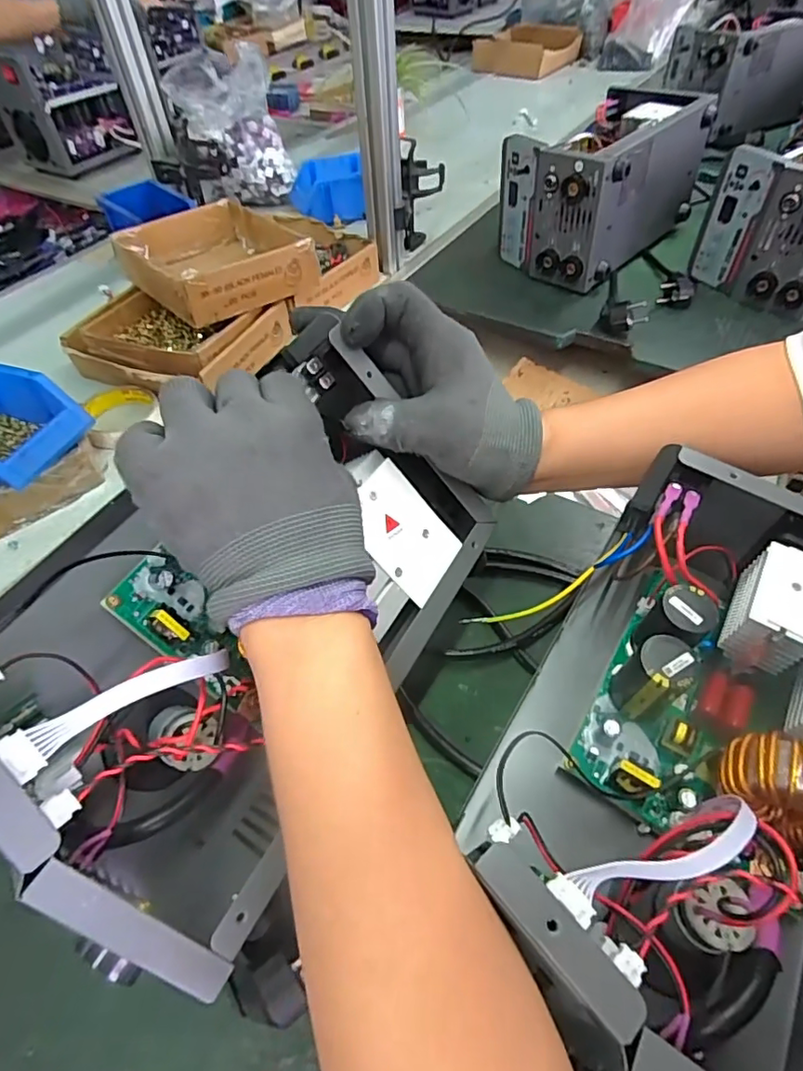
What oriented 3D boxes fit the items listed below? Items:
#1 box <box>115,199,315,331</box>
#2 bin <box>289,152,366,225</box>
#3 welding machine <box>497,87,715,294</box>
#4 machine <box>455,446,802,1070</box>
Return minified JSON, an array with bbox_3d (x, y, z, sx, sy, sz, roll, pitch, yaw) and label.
[{"bbox_3d":[-0.233,-0.346,0.701,0.180,0.063,0.208,-34,57,-23],"label":"box"},{"bbox_3d":[-0.129,-0.581,0.937,0.119,0.080,0.097,-11,51,-6],"label":"bin"},{"bbox_3d":[0.282,-0.486,0.778,0.282,0.159,0.164,-34,57,-23],"label":"welding machine"},{"bbox_3d":[0.159,0.104,0.267,0.177,0.101,0.274,26,57,22],"label":"machine"}]

